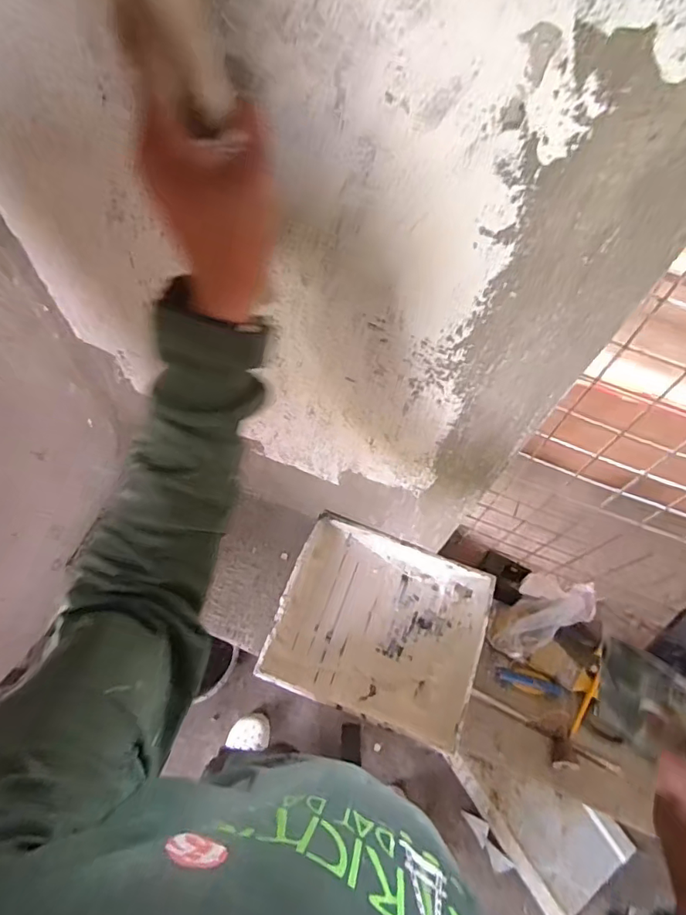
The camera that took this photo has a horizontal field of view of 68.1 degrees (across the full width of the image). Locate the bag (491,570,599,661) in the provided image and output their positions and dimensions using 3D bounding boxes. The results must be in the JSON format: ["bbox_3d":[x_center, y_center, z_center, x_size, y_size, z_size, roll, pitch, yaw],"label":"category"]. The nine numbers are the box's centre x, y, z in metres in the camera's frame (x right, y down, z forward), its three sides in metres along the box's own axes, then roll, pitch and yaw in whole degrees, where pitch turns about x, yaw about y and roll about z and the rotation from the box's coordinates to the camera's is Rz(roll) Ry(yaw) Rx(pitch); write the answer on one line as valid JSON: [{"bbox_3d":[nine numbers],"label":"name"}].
[{"bbox_3d":[0.348,0.265,0.883,0.187,0.102,0.105,-27,67,-16],"label":"bag"}]

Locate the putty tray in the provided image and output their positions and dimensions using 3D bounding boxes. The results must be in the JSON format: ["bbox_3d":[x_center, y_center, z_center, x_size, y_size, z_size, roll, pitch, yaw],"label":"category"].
[{"bbox_3d":[0.061,0.286,0.866,0.331,0.073,0.289,19,63,6],"label":"putty tray"}]

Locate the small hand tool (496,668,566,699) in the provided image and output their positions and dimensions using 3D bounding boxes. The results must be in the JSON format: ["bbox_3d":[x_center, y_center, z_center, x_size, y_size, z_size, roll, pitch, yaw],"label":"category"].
[{"bbox_3d":[0.320,0.383,0.865,0.117,0.014,0.024,12,63,3],"label":"small hand tool"}]

